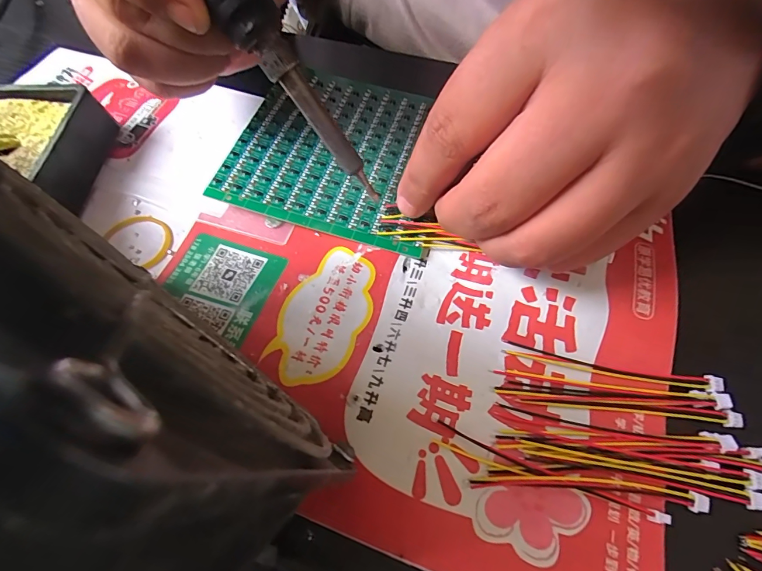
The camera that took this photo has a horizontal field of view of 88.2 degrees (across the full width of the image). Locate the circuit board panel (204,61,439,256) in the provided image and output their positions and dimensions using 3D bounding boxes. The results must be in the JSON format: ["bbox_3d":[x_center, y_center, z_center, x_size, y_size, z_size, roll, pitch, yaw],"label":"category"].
[{"bbox_3d":[-0.019,-0.066,0.189,0.096,0.004,0.092,17,66,6],"label":"circuit board panel"}]

